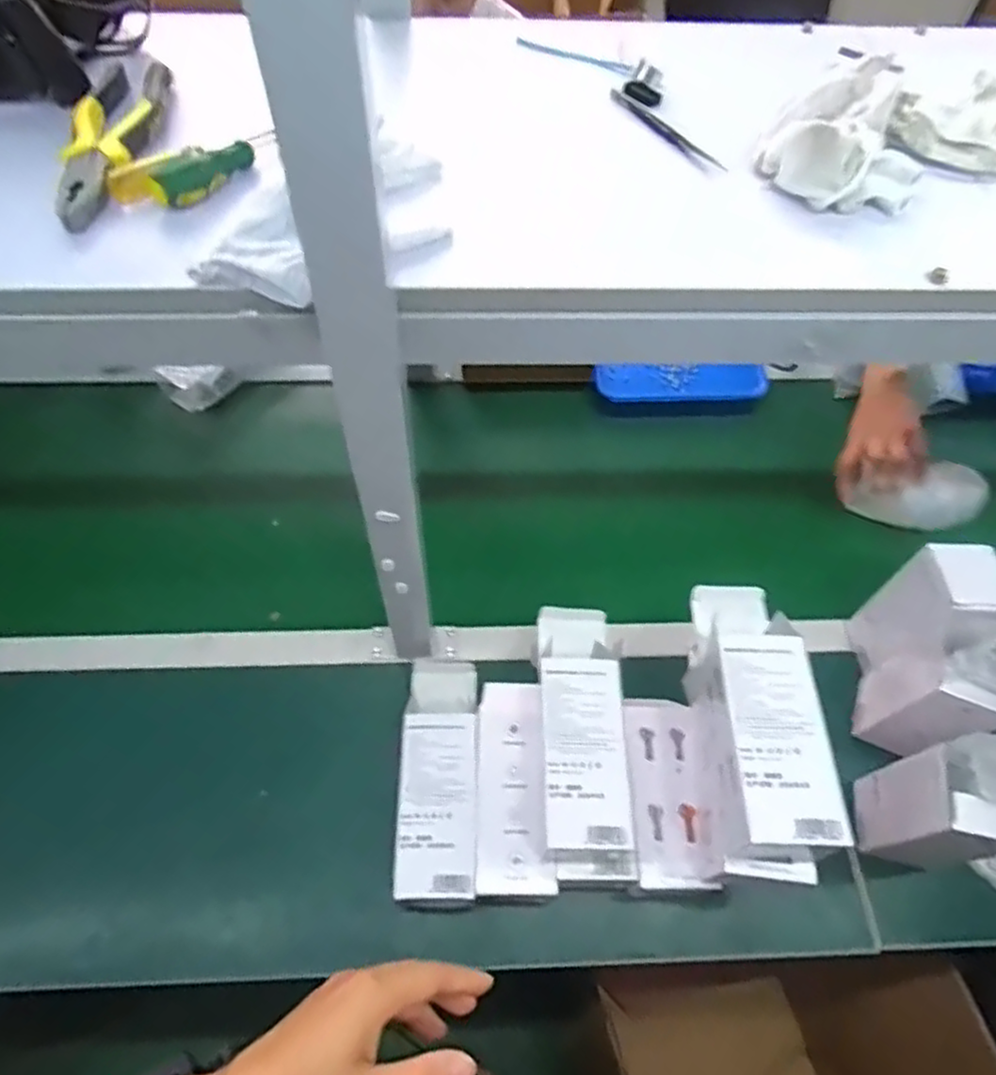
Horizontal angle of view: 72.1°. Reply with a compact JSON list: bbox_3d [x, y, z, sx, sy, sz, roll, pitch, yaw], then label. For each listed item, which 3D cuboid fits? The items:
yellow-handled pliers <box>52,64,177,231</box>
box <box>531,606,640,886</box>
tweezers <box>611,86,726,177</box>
[{"bbox_3d":[-0.271,-0.284,0.483,0.052,0.022,0.209,-5,57,-4],"label":"yellow-handled pliers"},{"bbox_3d":[0.077,0.179,0.645,0.076,0.087,0.252,-2,57,-3],"label":"box"},{"bbox_3d":[0.127,-0.310,0.519,0.020,0.004,0.133,-25,61,-16],"label":"tweezers"}]

